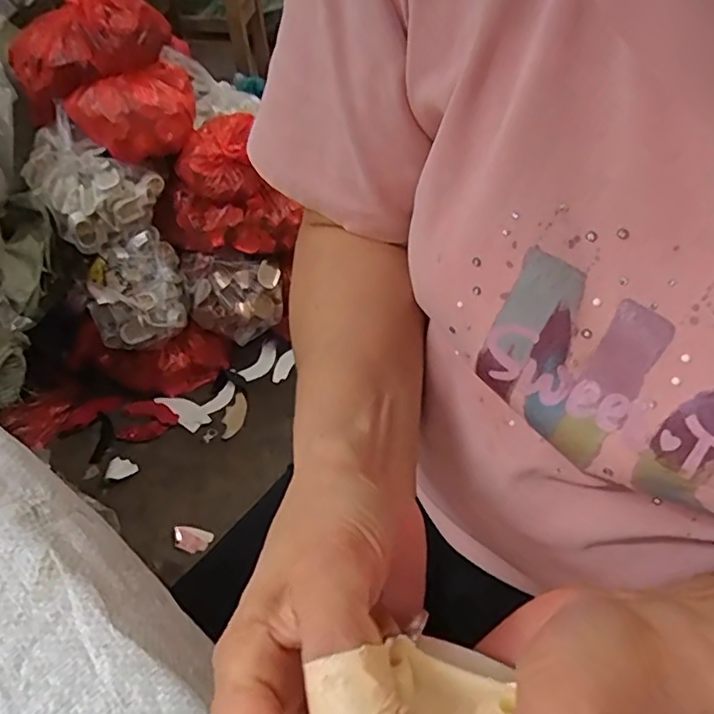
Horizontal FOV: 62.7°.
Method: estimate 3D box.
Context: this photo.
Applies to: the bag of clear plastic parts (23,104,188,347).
[{"bbox_3d":[-0.446,-0.240,1.079,0.206,0.127,0.434,-26,99,-19],"label":"bag of clear plastic parts"}]

